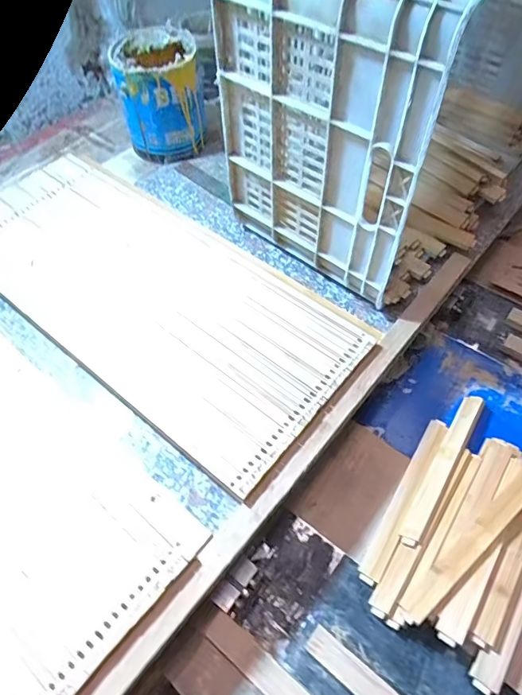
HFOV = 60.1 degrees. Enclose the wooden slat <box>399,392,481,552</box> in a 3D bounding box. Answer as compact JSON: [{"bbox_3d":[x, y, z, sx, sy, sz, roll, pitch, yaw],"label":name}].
[{"bbox_3d":[0.256,0.161,0.629,0.030,0.010,0.251,22,56,30],"label":"wooden slat"}]

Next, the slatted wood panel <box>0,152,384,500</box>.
[{"bbox_3d":[-0.186,-0.106,0.691,0.677,0.021,0.303,33,62,22],"label":"slatted wood panel"}]

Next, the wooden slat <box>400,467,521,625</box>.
[{"bbox_3d":[0.268,0.236,0.557,0.256,0.012,0.037,-33,51,-20],"label":"wooden slat"}]

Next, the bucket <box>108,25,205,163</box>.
[{"bbox_3d":[-0.192,-0.459,0.845,0.129,0.179,0.141,-10,56,-6],"label":"bucket"}]

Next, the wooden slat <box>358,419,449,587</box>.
[{"bbox_3d":[0.199,0.200,0.616,0.028,0.014,0.249,28,60,19],"label":"wooden slat"}]

